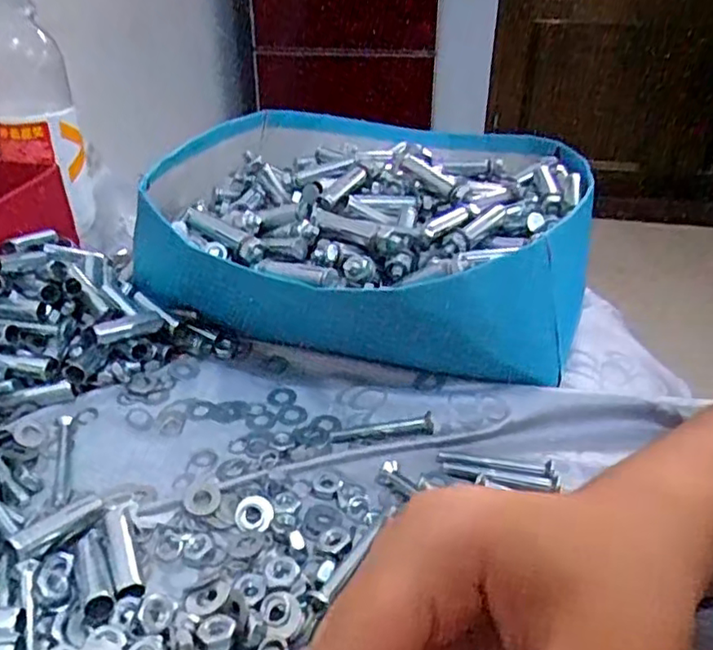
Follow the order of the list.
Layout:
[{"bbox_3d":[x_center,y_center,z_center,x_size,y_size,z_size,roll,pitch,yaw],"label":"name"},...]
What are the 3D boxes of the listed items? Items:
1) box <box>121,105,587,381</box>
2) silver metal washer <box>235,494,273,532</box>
[{"bbox_3d":[0.009,-0.072,0.459,0.276,0.092,0.279,6,33,7],"label":"box"},{"bbox_3d":[-0.046,0.083,0.293,0.016,0.005,0.016,-4,33,-9],"label":"silver metal washer"}]

